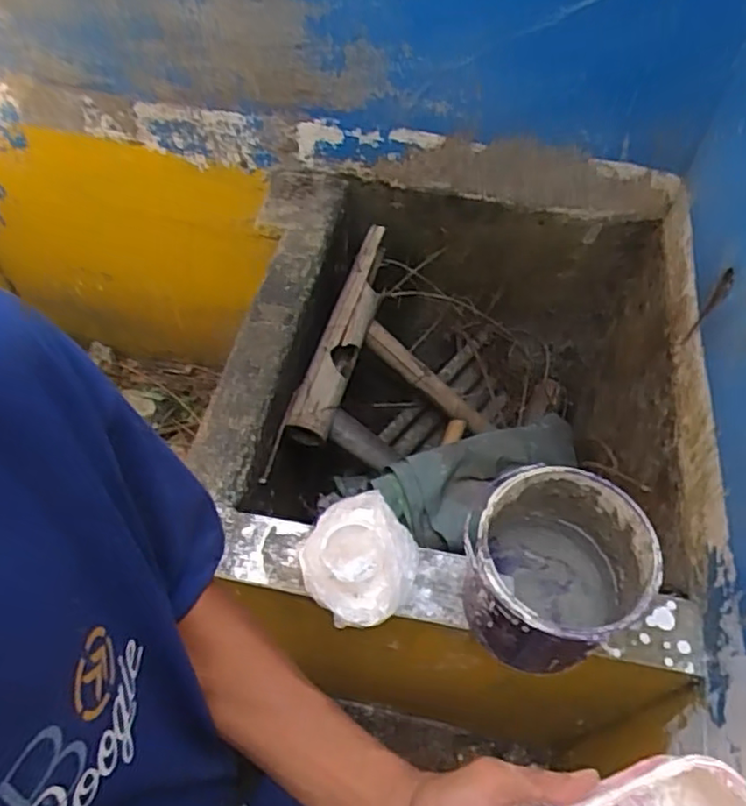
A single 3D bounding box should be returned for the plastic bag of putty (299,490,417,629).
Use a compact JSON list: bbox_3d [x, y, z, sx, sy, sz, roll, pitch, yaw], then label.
[{"bbox_3d":[-0.015,0.192,0.812,0.143,0.071,0.150,-32,63,-20],"label":"plastic bag of putty"}]

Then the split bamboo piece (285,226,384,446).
[{"bbox_3d":[-0.046,-0.142,1.251,0.078,0.081,0.493,16,58,9],"label":"split bamboo piece"}]

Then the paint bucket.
[{"bbox_3d":[0.202,0.192,0.750,0.192,0.176,0.184,1,57,-1],"label":"paint bucket"}]

